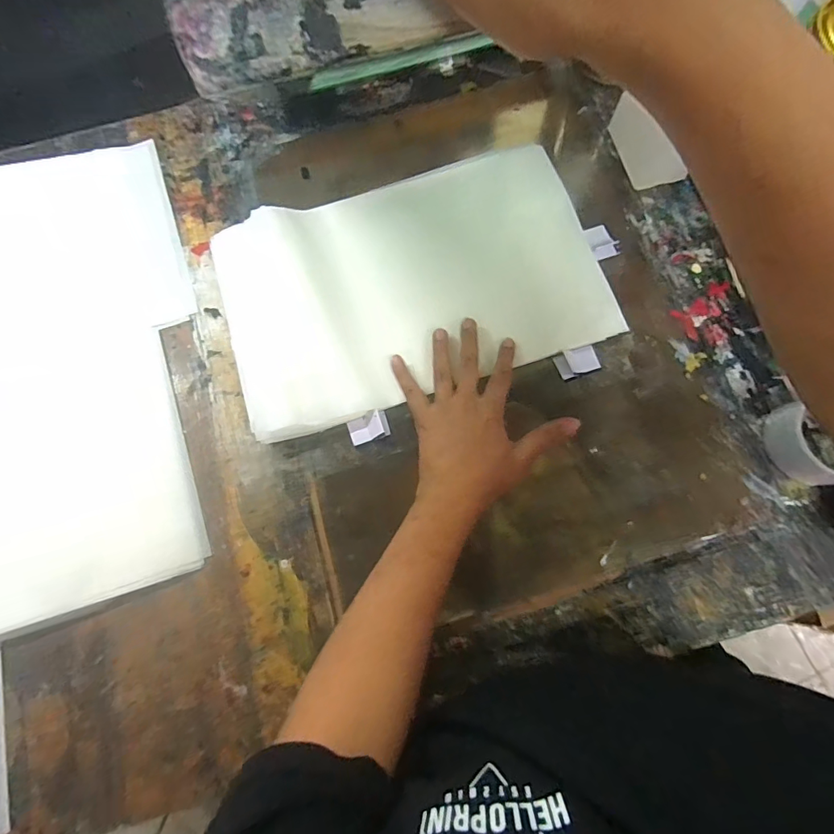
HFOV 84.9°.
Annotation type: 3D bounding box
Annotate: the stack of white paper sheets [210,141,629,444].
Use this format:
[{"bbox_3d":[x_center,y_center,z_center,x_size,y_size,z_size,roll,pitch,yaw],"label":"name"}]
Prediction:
[{"bbox_3d":[-0.003,-0.143,0.483,0.386,0.025,0.241,-17,77,-5],"label":"stack of white paper sheets"}]

